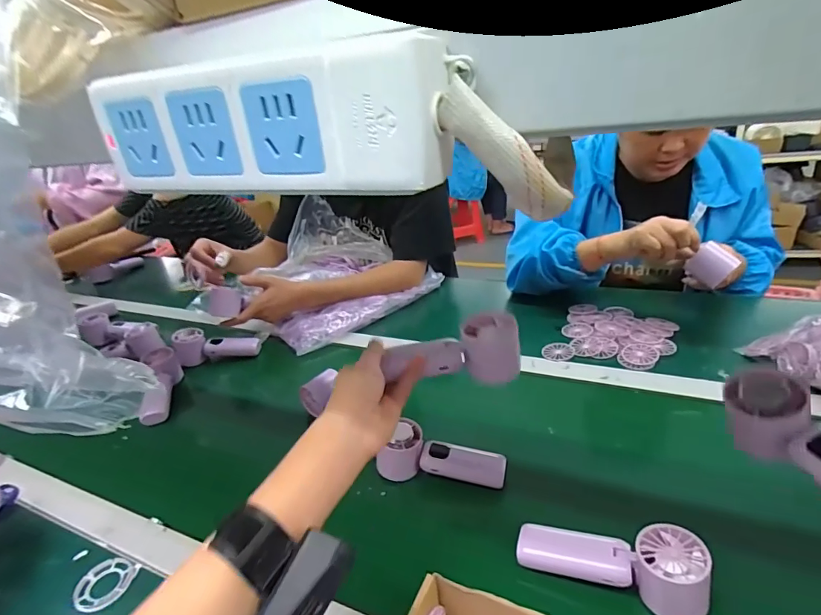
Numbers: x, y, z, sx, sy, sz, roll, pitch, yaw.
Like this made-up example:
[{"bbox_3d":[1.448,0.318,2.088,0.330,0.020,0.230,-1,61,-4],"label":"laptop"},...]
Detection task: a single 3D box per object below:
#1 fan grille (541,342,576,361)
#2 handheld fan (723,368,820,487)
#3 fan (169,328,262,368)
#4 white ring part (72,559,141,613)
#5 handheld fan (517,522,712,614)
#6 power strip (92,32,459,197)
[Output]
[{"bbox_3d":[0.247,0.073,0.742,0.050,0.007,0.050,-6,27,3],"label":"fan grille"},{"bbox_3d":[0.295,0.104,0.310,0.044,0.055,0.148,-14,36,-12],"label":"handheld fan"},{"bbox_3d":[-0.376,0.082,0.864,0.159,0.060,0.073,4,24,-14],"label":"fan"},{"bbox_3d":[-0.320,0.288,0.465,0.053,0.012,0.055,-6,27,3],"label":"white ring part"},{"bbox_3d":[0.179,0.224,0.404,0.154,0.057,0.045,5,29,23],"label":"handheld fan"},{"bbox_3d":[-0.066,-0.077,0.188,0.165,0.051,0.034,9,31,29],"label":"power strip"}]

